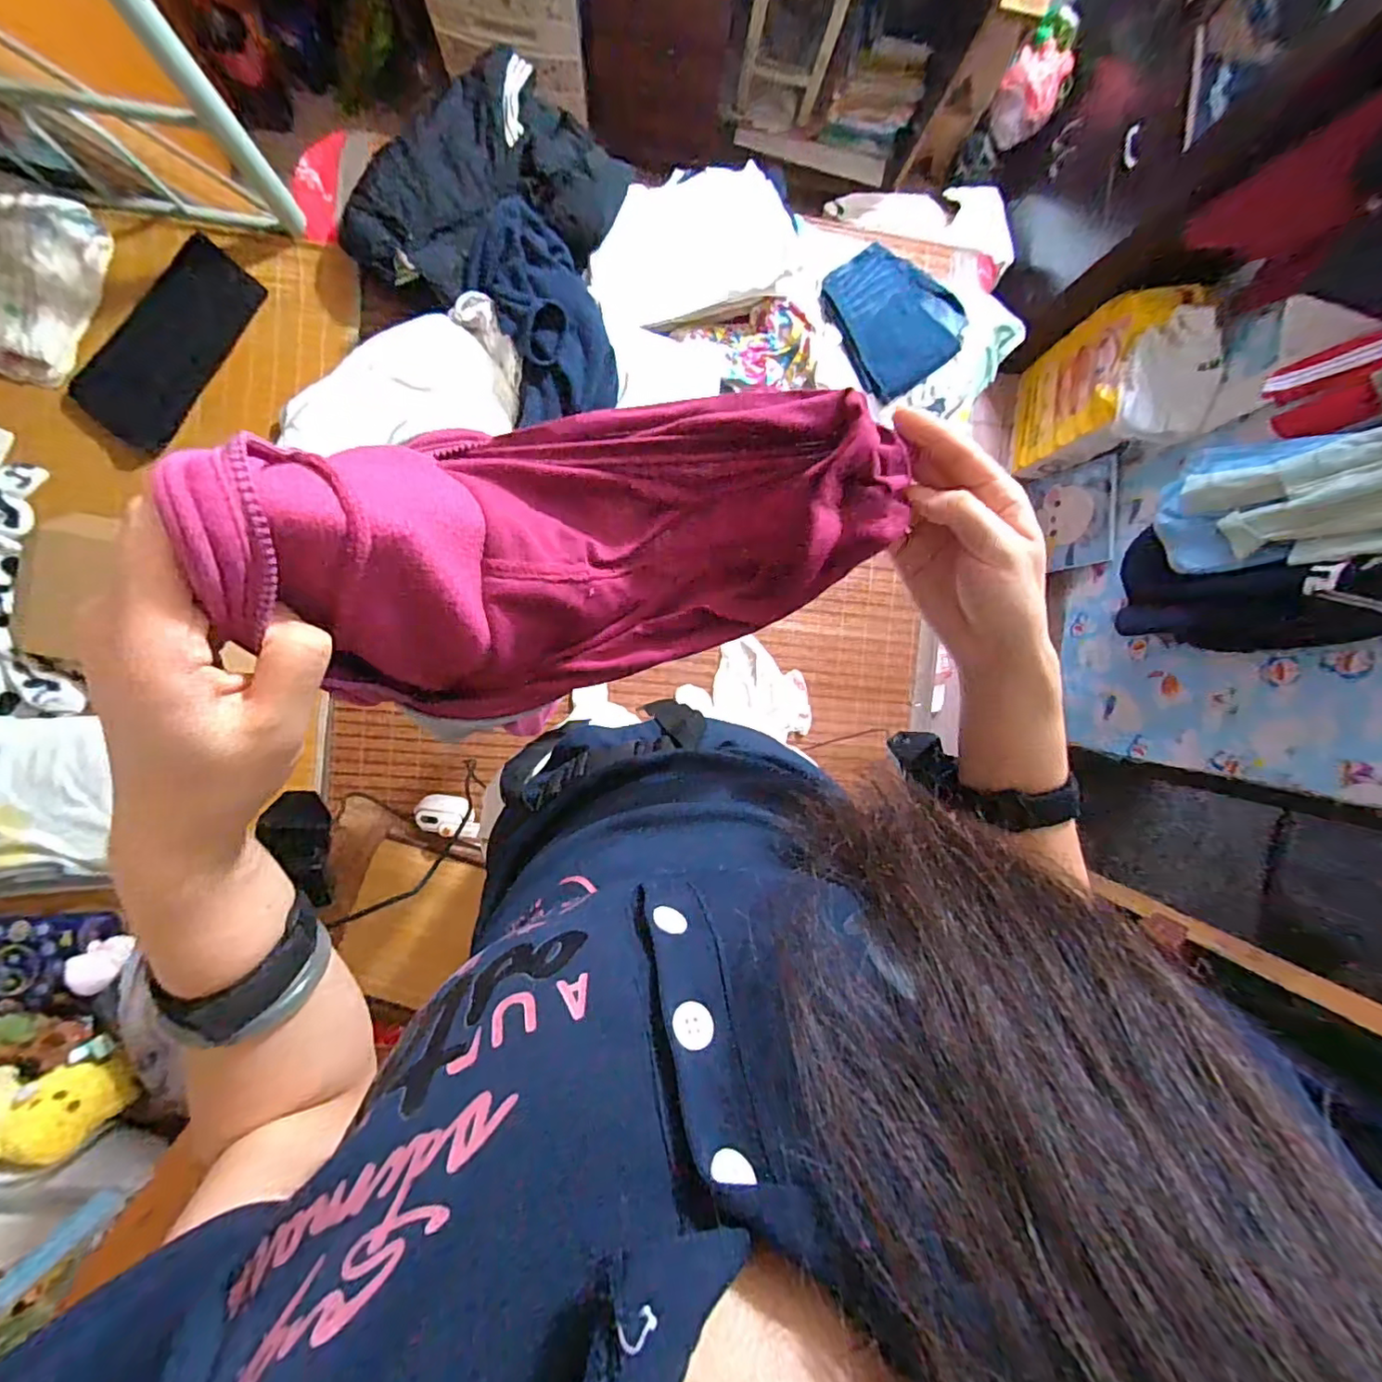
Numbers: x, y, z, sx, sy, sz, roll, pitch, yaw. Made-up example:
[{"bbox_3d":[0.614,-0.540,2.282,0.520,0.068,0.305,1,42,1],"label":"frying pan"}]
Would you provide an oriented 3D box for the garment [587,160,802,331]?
[{"bbox_3d":[-0.009,-0.933,1.212,0.433,0.058,0.271,-21,95,-4],"label":"garment"}]

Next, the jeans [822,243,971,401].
[{"bbox_3d":[0.451,-0.830,1.290,0.260,0.044,0.293,-34,96,-3],"label":"jeans"}]

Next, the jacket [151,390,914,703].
[{"bbox_3d":[-0.048,-0.080,0.288,0.289,0.124,0.141,-22,96,-26],"label":"jacket"}]

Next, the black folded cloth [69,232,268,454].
[{"bbox_3d":[-1.078,-0.714,1.214,0.174,0.025,0.432,38,96,-17],"label":"black folded cloth"}]

